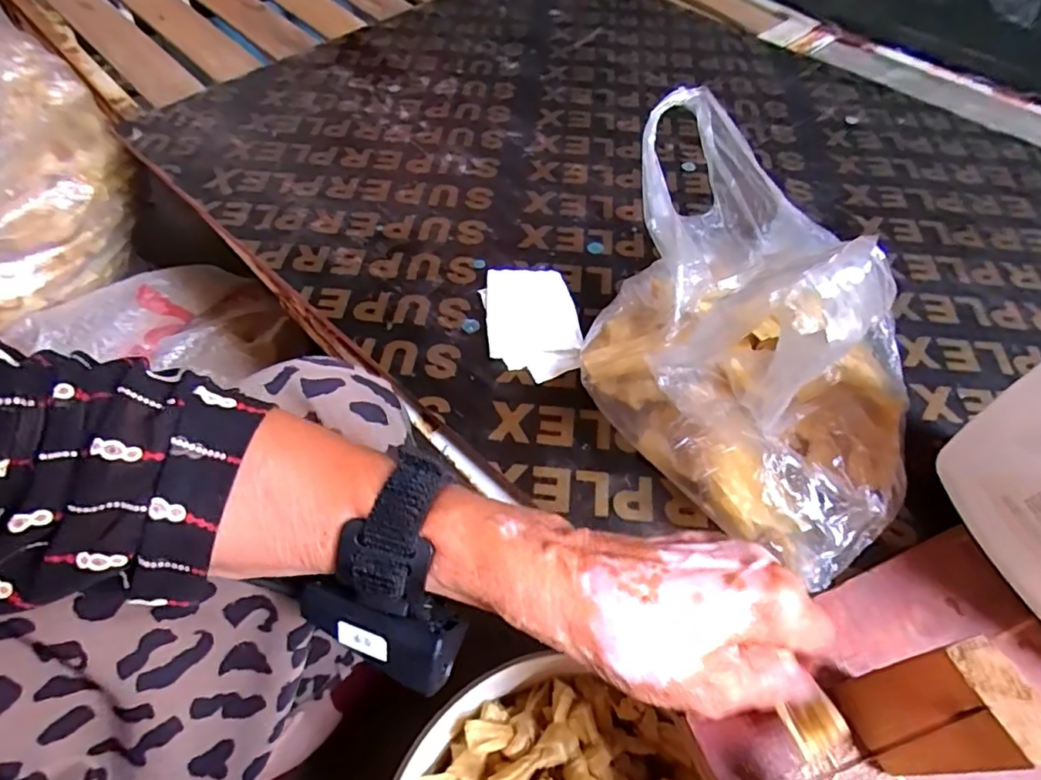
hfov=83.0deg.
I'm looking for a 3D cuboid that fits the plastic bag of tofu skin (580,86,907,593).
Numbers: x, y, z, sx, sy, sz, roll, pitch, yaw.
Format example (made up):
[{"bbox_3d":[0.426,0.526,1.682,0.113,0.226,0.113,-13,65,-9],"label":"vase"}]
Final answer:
[{"bbox_3d":[0.148,-0.041,0.369,0.190,0.106,0.270,16,55,10],"label":"plastic bag of tofu skin"}]

